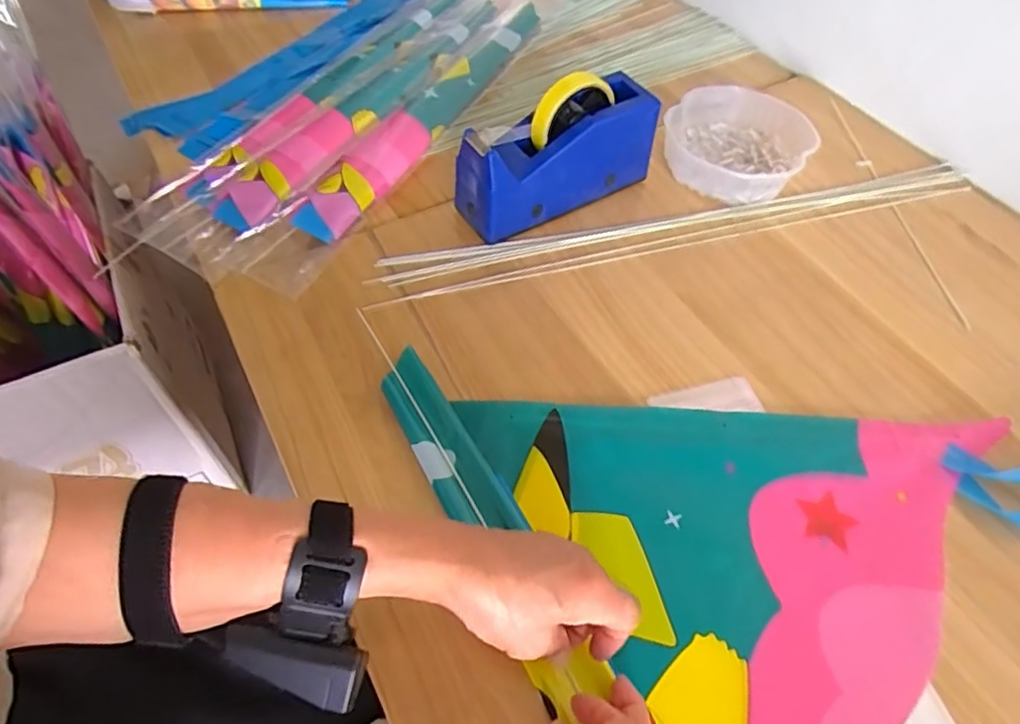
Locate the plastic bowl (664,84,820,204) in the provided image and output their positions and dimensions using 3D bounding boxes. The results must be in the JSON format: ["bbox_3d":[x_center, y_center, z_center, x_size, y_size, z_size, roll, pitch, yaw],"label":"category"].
[{"bbox_3d":[0.249,-0.244,0.682,0.150,0.042,0.146,1,55,-2],"label":"plastic bowl"}]

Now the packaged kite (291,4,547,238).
[{"bbox_3d":[-0.083,-0.305,0.721,0.059,0.019,0.486,24,57,14],"label":"packaged kite"}]

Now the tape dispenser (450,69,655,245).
[{"bbox_3d":[0.047,-0.204,0.597,0.199,0.117,0.064,-25,59,-19],"label":"tape dispenser"}]

